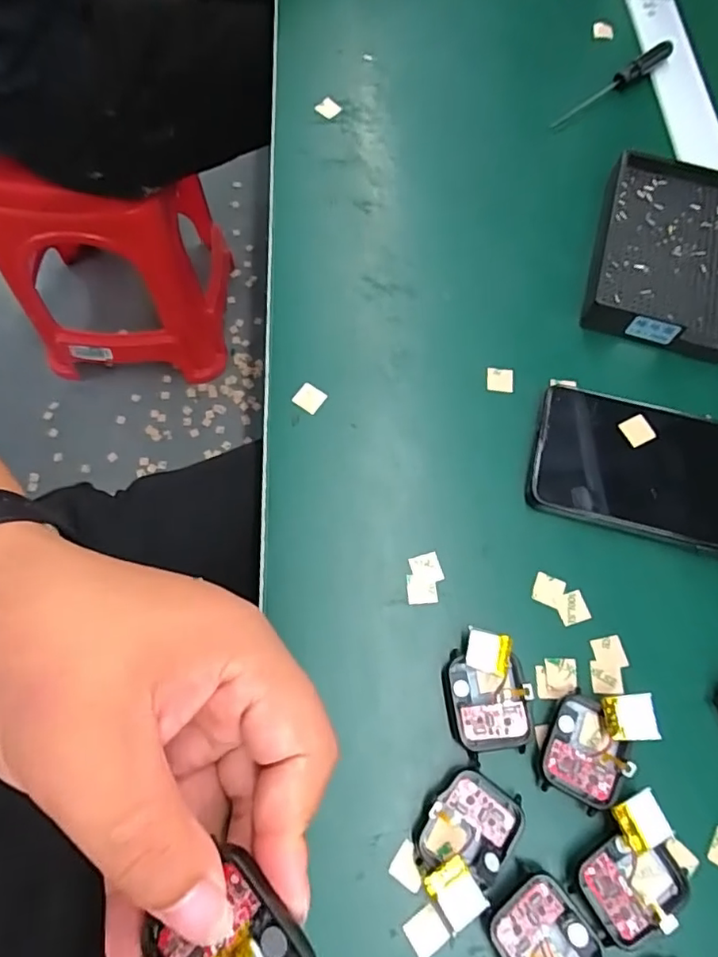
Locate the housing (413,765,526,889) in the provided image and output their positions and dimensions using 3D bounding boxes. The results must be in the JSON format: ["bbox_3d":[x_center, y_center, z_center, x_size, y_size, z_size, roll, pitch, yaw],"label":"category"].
[{"bbox_3d":[0.048,0.156,0.254,0.039,0.010,0.047,39,72,12],"label":"housing"}]

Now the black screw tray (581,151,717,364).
[{"bbox_3d":[0.203,-0.149,0.376,0.091,0.024,0.138,16,69,3],"label":"black screw tray"}]

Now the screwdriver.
[{"bbox_3d":[0.196,-0.304,0.441,0.127,0.015,0.011,-37,75,-15],"label":"screwdriver"}]

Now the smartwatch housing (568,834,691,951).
[{"bbox_3d":[0.120,0.177,0.249,0.046,0.010,0.036,-27,73,-12],"label":"smartwatch housing"}]

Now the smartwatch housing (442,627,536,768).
[{"bbox_3d":[0.062,0.103,0.275,0.039,0.014,0.056,-8,70,-6],"label":"smartwatch housing"}]

